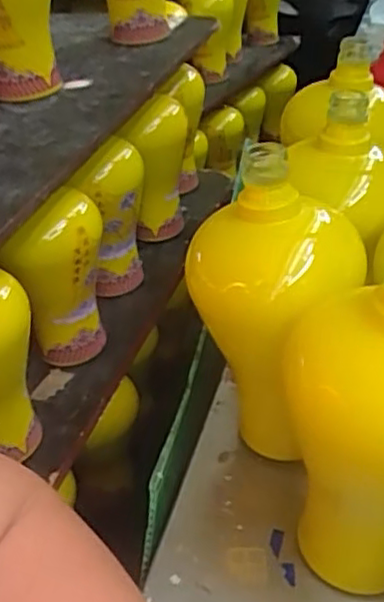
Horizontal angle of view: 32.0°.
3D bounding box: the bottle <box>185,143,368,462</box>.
[{"bbox_3d":[0.055,0.013,0.427,0.091,0.210,0.111,-27,41,-25],"label":"bottle"}]

